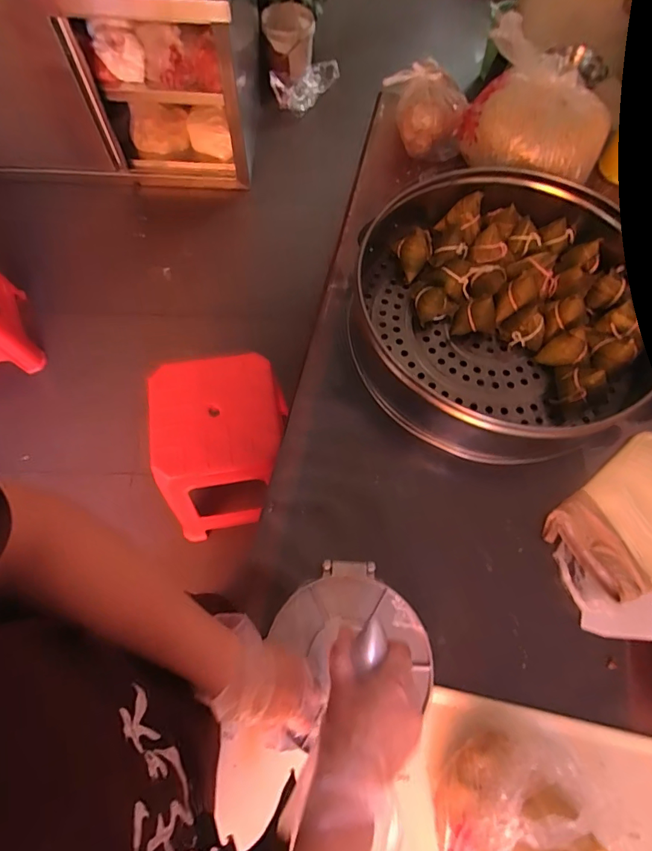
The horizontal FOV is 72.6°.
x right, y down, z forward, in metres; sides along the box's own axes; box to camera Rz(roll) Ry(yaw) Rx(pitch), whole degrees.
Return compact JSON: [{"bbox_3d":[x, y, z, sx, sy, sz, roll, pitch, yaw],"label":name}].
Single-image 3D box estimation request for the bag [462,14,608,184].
[{"bbox_3d":[0.358,-0.531,0.732,0.229,0.170,0.186,14,68,4],"label":"bag"}]

